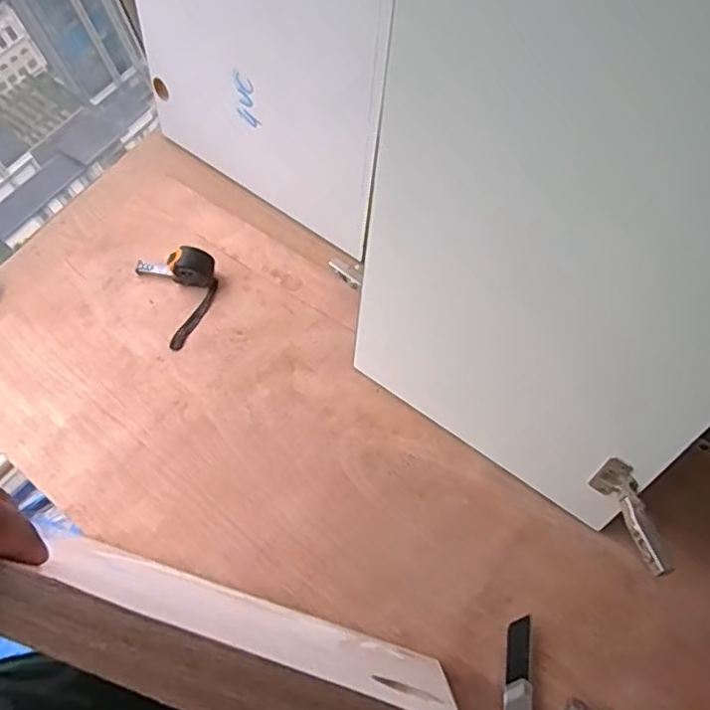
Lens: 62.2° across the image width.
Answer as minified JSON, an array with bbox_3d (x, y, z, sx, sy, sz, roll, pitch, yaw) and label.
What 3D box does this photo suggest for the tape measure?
[{"bbox_3d":[-0.242,-0.102,0.815,0.104,0.057,0.156,-27,65,-7],"label":"tape measure"}]

